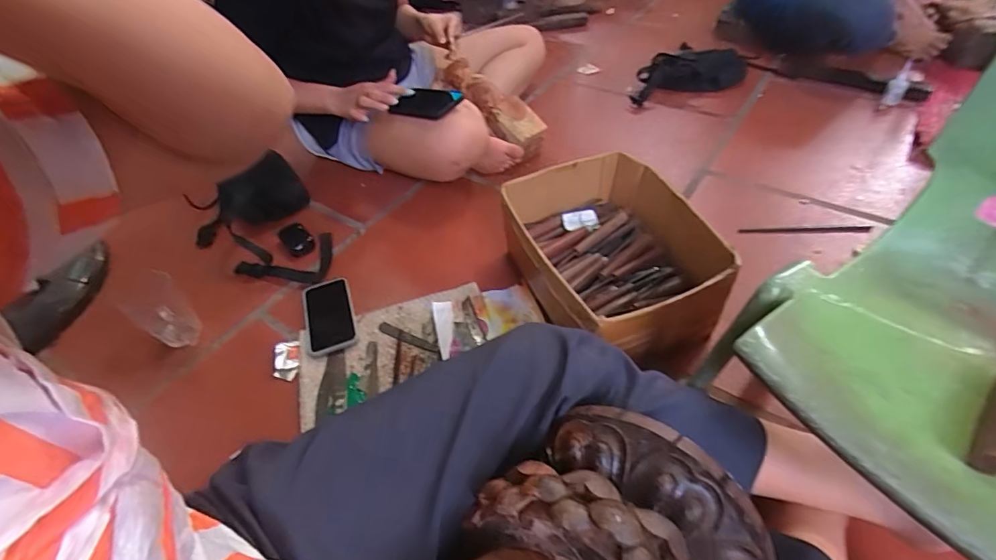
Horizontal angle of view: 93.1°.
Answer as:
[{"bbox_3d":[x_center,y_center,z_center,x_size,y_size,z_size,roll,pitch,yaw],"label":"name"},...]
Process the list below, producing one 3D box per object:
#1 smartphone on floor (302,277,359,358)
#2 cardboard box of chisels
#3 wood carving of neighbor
[{"bbox_3d":[-0.288,0.058,0.799,0.083,0.009,0.156,-19,48,-11],"label":"smartphone on floor"},{"bbox_3d":[0.172,-0.038,0.742,0.257,0.155,0.337,-22,48,-13],"label":"cardboard box of chisels"},{"bbox_3d":[-0.017,-0.411,1.082,0.079,0.056,0.290,-36,69,-24],"label":"wood carving of neighbor"}]

